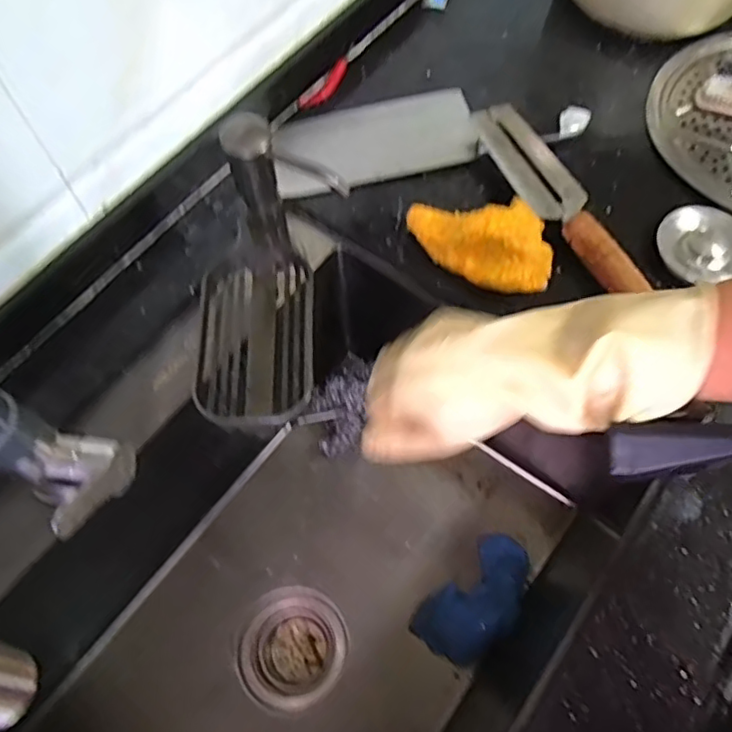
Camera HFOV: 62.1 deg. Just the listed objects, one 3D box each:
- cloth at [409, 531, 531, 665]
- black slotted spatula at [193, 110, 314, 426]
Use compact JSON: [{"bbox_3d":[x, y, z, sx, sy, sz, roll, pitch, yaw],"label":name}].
[{"bbox_3d":[0.118,0.234,0.617,0.141,0.042,0.079,-42,70,-15],"label":"cloth"},{"bbox_3d":[-0.090,-0.067,0.485,0.085,0.091,0.227,1,84,2],"label":"black slotted spatula"}]

